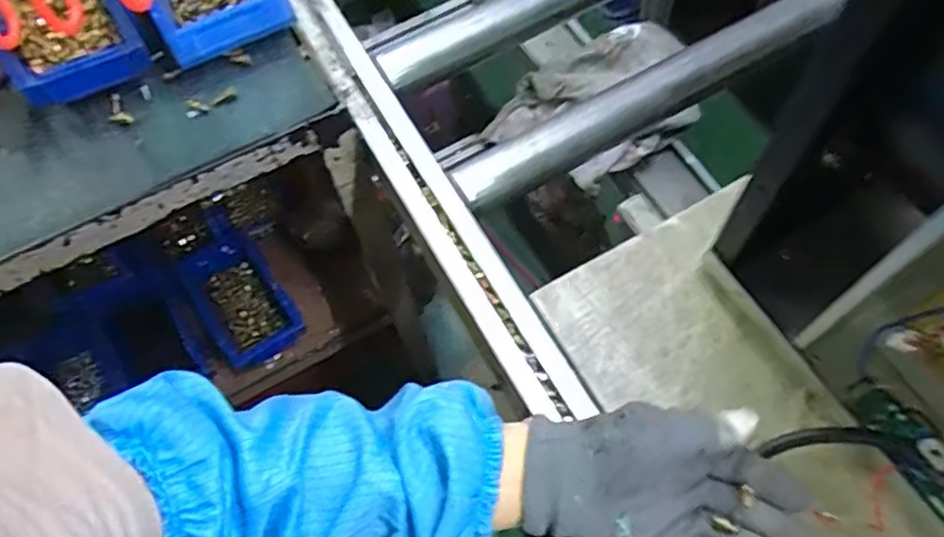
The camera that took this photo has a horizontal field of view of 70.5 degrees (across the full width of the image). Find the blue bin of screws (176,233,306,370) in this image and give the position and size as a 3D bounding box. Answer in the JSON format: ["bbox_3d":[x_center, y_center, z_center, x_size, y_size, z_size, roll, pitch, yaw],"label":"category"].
[{"bbox_3d":[-0.317,0.039,0.905,0.115,0.059,0.186,-35,68,-12],"label":"blue bin of screws"}]

